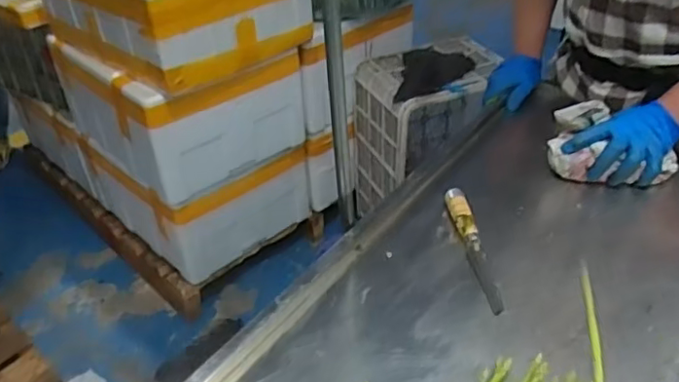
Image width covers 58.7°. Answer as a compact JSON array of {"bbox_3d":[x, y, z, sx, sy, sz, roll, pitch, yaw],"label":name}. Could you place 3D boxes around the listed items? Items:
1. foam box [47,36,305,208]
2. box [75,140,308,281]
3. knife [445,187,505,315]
[{"bbox_3d":[-0.448,-0.261,1.692,0.428,0.318,0.579,-32,45,-33],"label":"foam box"},{"bbox_3d":[-0.444,-0.031,1.893,0.452,0.260,0.625,-32,45,-33],"label":"box"},{"bbox_3d":[0.171,0.069,0.781,0.029,0.029,0.202,-5,36,-2],"label":"knife"}]

